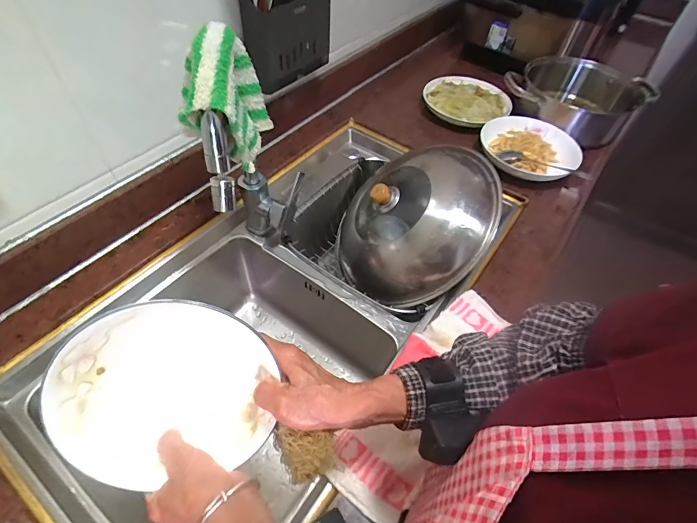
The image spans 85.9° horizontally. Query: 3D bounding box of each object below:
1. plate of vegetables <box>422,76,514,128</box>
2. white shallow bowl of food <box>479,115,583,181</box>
[{"bbox_3d":[0.281,-0.380,0.897,0.201,0.037,0.171,22,54,13],"label":"plate of vegetables"},{"bbox_3d":[0.381,-0.241,0.797,0.197,0.040,0.186,2,52,-2],"label":"white shallow bowl of food"}]

